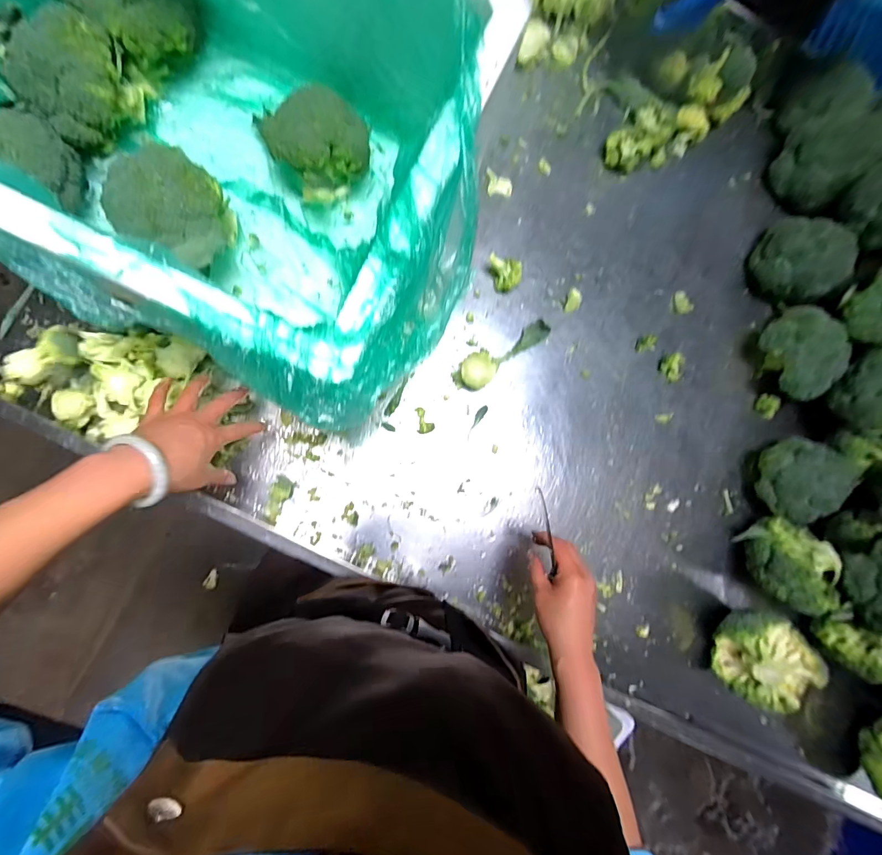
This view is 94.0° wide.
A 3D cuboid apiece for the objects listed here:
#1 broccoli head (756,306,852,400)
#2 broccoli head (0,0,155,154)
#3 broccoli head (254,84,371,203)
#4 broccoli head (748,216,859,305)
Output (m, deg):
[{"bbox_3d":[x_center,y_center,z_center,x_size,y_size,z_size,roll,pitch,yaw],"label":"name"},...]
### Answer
[{"bbox_3d":[0.560,-0.116,0.643,0.094,0.099,0.146,-10,90,-6],"label":"broccoli head"},{"bbox_3d":[-0.423,-0.404,0.482,0.099,0.092,0.122,45,83,-2],"label":"broccoli head"},{"bbox_3d":[-0.151,-0.363,0.527,0.114,0.086,0.098,-37,91,-7],"label":"broccoli head"},{"bbox_3d":[0.561,-0.260,0.649,0.091,0.103,0.131,-31,92,-5],"label":"broccoli head"}]

